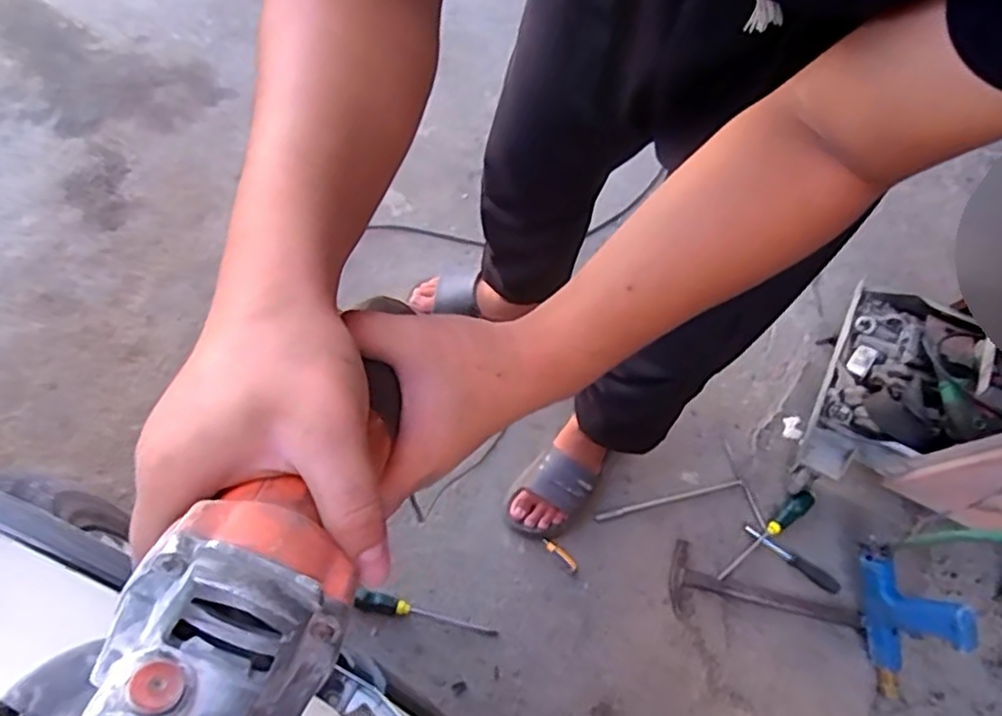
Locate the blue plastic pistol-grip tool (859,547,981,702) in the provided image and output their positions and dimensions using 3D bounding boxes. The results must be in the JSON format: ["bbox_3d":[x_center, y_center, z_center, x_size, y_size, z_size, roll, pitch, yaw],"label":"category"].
[{"bbox_3d":[0.602,0.384,1.000,0.082,0.196,0.205,-9,63,-9],"label":"blue plastic pistol-grip tool"}]

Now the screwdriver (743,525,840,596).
[{"bbox_3d":[0.486,0.331,1.121,0.166,0.018,0.026,39,66,15],"label":"screwdriver"}]

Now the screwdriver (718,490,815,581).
[{"bbox_3d":[0.446,0.297,1.127,0.213,0.033,0.031,-34,70,-20],"label":"screwdriver"}]

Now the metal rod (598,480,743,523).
[{"bbox_3d":[0.290,0.243,1.159,0.274,0.017,0.015,-12,64,-9],"label":"metal rod"}]

